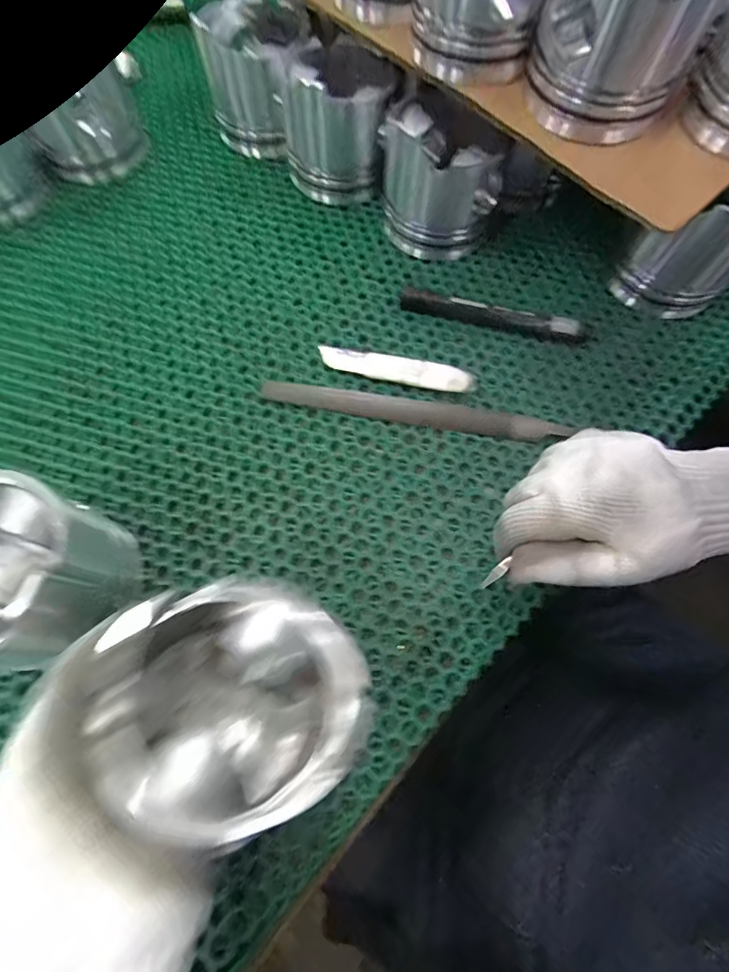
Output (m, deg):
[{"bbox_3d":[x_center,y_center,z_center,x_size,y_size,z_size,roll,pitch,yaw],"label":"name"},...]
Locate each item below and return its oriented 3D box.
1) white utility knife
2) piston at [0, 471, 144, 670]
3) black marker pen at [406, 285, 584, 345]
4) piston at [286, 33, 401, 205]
[{"bbox_3d":[0.023,-0.086,0.329,0.113,0.011,0.022,10,69,2],"label":"white utility knife"},{"bbox_3d":[-0.181,0.046,0.230,0.090,0.091,0.087,1,69,-2],"label":"piston"},{"bbox_3d":[0.100,-0.134,0.348,0.142,0.016,0.019,15,69,4],"label":"black marker pen"},{"bbox_3d":[-0.022,-0.320,0.388,0.090,0.082,0.092,0,69,-2],"label":"piston"}]

